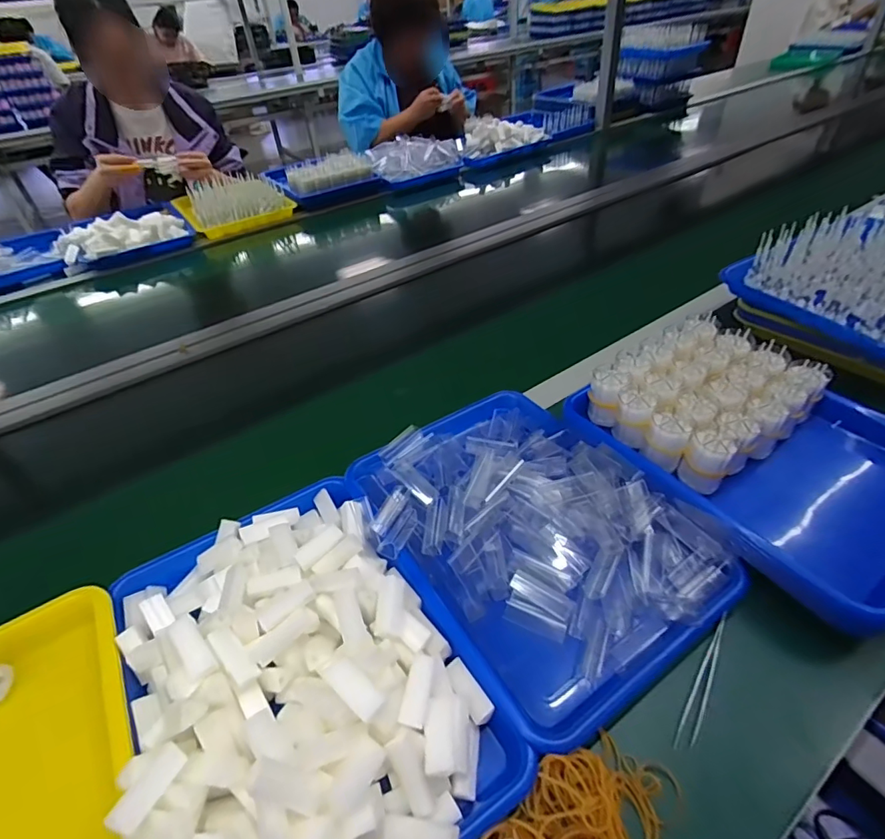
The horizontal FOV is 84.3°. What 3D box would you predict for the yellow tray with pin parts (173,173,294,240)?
[{"bbox_3d":[-0.572,-0.589,1.326,0.257,0.076,0.281,-27,46,-22],"label":"yellow tray with pin parts"}]

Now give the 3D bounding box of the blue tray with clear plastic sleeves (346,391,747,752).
[{"bbox_3d":[0.080,0.098,0.478,0.242,0.049,0.318,-25,45,-20],"label":"blue tray with clear plastic sleeves"}]

